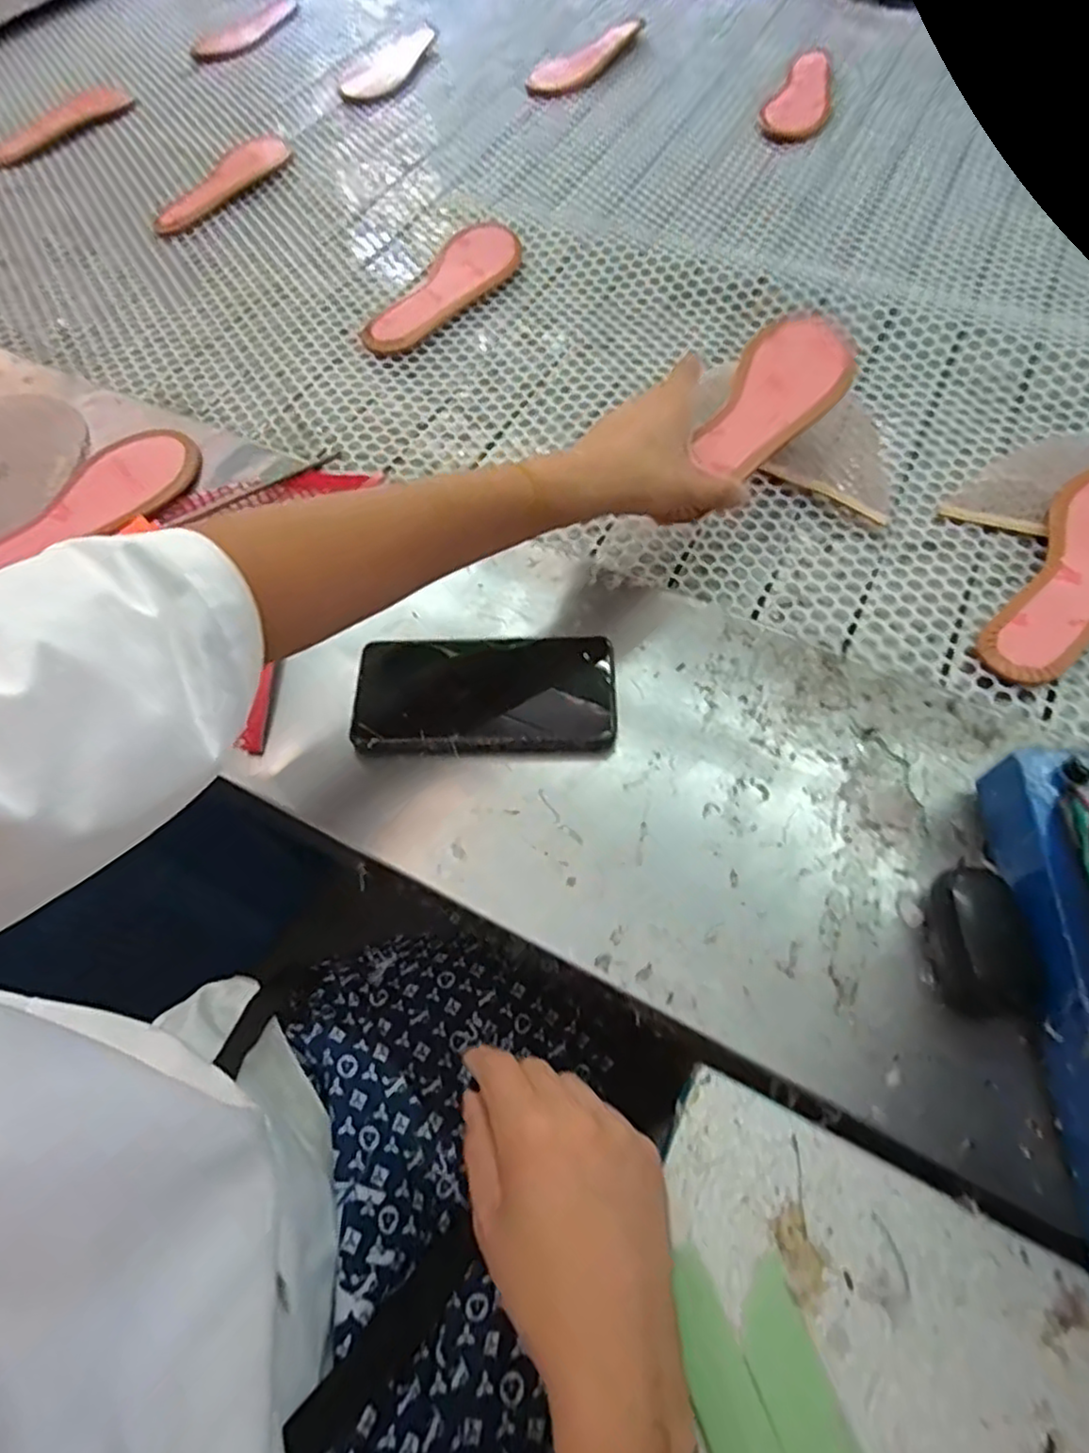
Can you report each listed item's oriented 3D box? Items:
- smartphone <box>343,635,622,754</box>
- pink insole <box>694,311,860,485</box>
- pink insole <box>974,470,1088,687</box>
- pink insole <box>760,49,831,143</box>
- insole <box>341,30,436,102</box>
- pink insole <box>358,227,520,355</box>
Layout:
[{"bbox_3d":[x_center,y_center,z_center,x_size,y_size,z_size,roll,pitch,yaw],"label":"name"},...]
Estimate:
[{"bbox_3d":[-0.038,-0.022,0.439,0.162,0.011,0.083,-1,64,3],"label":"smartphone"},{"bbox_3d":[0.168,-0.238,0.493,0.075,0.010,0.166,32,74,16],"label":"pink insole"},{"bbox_3d":[0.372,-0.107,0.481,0.075,0.019,0.212,38,71,19],"label":"pink insole"},{"bbox_3d":[0.315,-0.769,0.839,0.071,0.017,0.178,19,66,12],"label":"pink insole"},{"bbox_3d":[-0.224,-0.915,0.954,0.090,0.016,0.179,19,66,12],"label":"insole"},{"bbox_3d":[-0.099,-0.434,0.687,0.072,0.020,0.218,31,69,17],"label":"pink insole"}]

